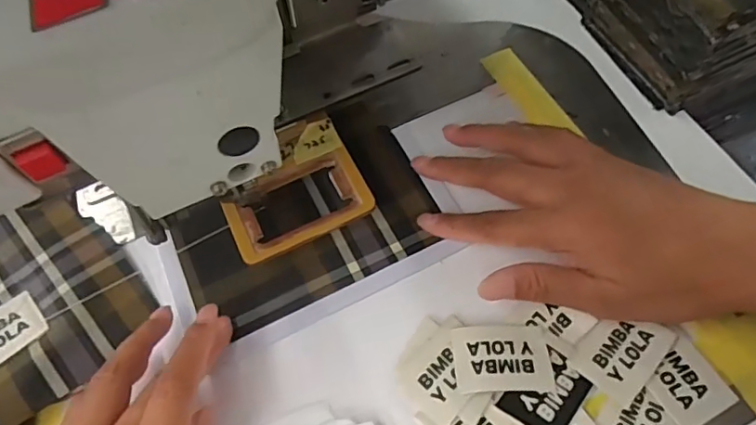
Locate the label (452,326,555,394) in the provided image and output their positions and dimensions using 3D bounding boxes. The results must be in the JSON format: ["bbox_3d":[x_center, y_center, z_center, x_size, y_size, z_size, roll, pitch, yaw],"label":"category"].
[{"bbox_3d":[0.063,0.074,0.277,0.047,0.005,0.033,-3,65,1],"label":"label"}]

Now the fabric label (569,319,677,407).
[{"bbox_3d":[0.123,0.068,0.273,0.047,0.004,0.032,-42,70,-16],"label":"fabric label"}]

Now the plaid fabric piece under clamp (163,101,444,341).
[{"bbox_3d":[-0.048,0.001,0.334,0.150,0.011,0.116,-27,62,-8],"label":"plaid fabric piece under clamp"}]

